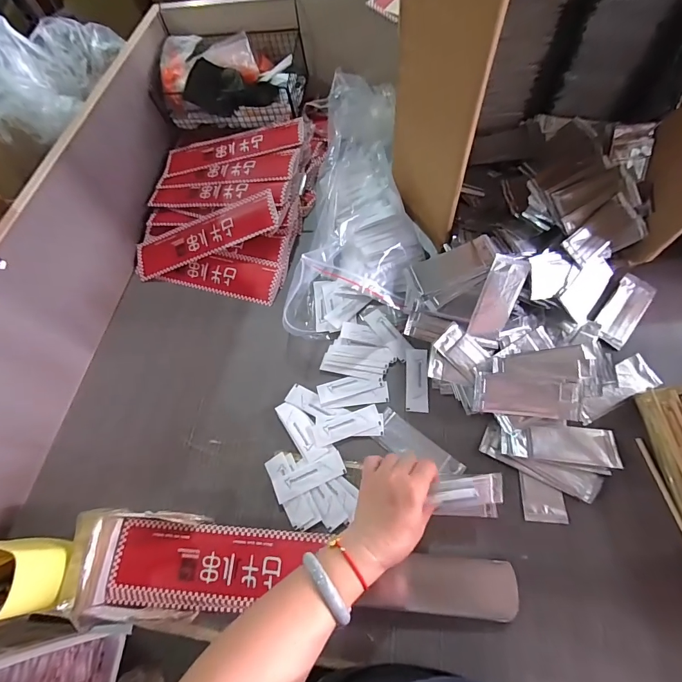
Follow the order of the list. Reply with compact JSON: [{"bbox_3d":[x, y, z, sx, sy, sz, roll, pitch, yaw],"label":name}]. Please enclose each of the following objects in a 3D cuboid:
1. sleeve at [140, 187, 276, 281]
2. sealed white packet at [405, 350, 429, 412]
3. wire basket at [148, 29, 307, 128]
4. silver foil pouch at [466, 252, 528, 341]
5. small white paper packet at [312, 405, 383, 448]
[{"bbox_3d":[-0.238,-0.180,0.629,0.277,0.018,0.073,-17,77,14],"label":"sleeve"},{"bbox_3d":[0.108,0.055,0.514,0.031,0.004,0.092,0,67,9],"label":"sealed white packet"},{"bbox_3d":[-0.213,-0.505,0.699,0.270,0.100,0.155,4,66,9],"label":"wire basket"},{"bbox_3d":[0.207,-0.056,0.480,0.050,0.111,0.006,20,21,-3],"label":"silver foil pouch"},{"bbox_3d":[0.008,0.114,0.491,0.091,0.006,0.031,-17,60,-4],"label":"small white paper packet"}]

